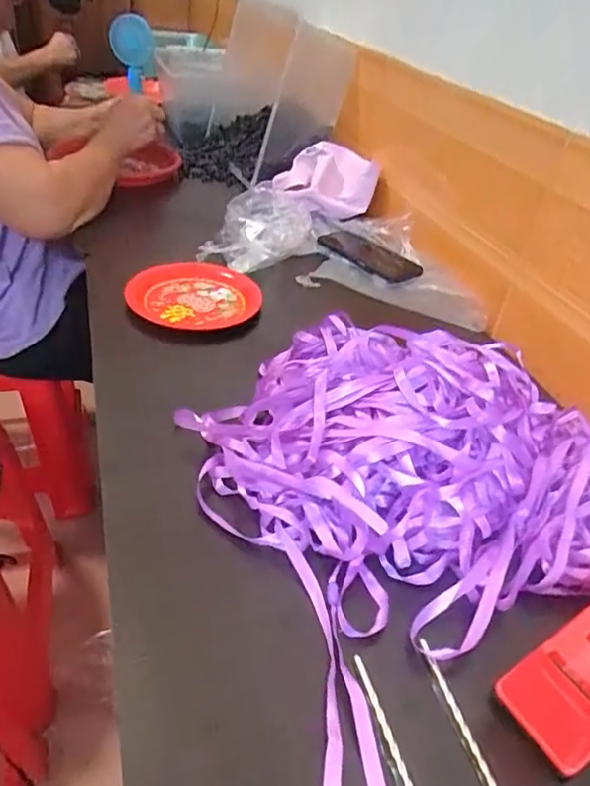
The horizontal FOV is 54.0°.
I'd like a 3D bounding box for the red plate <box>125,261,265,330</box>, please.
[{"bbox_3d":[-0.129,-0.128,0.749,0.164,0.023,0.143,4,37,-5],"label":"red plate"}]

